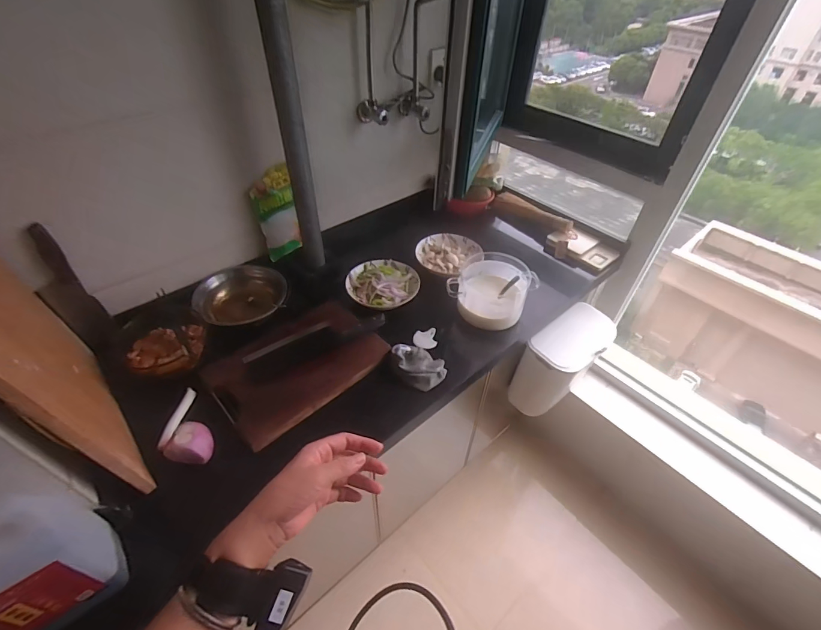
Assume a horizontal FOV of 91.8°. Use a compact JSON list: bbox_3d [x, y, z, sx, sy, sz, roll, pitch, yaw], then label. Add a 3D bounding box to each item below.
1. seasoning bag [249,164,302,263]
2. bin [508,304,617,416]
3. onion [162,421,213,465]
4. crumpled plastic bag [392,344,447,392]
[{"bbox_3d":[-0.325,-0.249,0.975,0.099,0.209,0.017,-30,39,-33],"label":"seasoning bag"},{"bbox_3d":[0.413,0.133,1.095,0.257,0.249,0.132,-28,54,-27],"label":"bin"},{"bbox_3d":[-0.365,0.214,0.664,0.062,0.052,0.064,2,46,-2],"label":"onion"},{"bbox_3d":[0.013,0.100,0.814,0.113,0.040,0.090,35,54,26],"label":"crumpled plastic bag"}]

